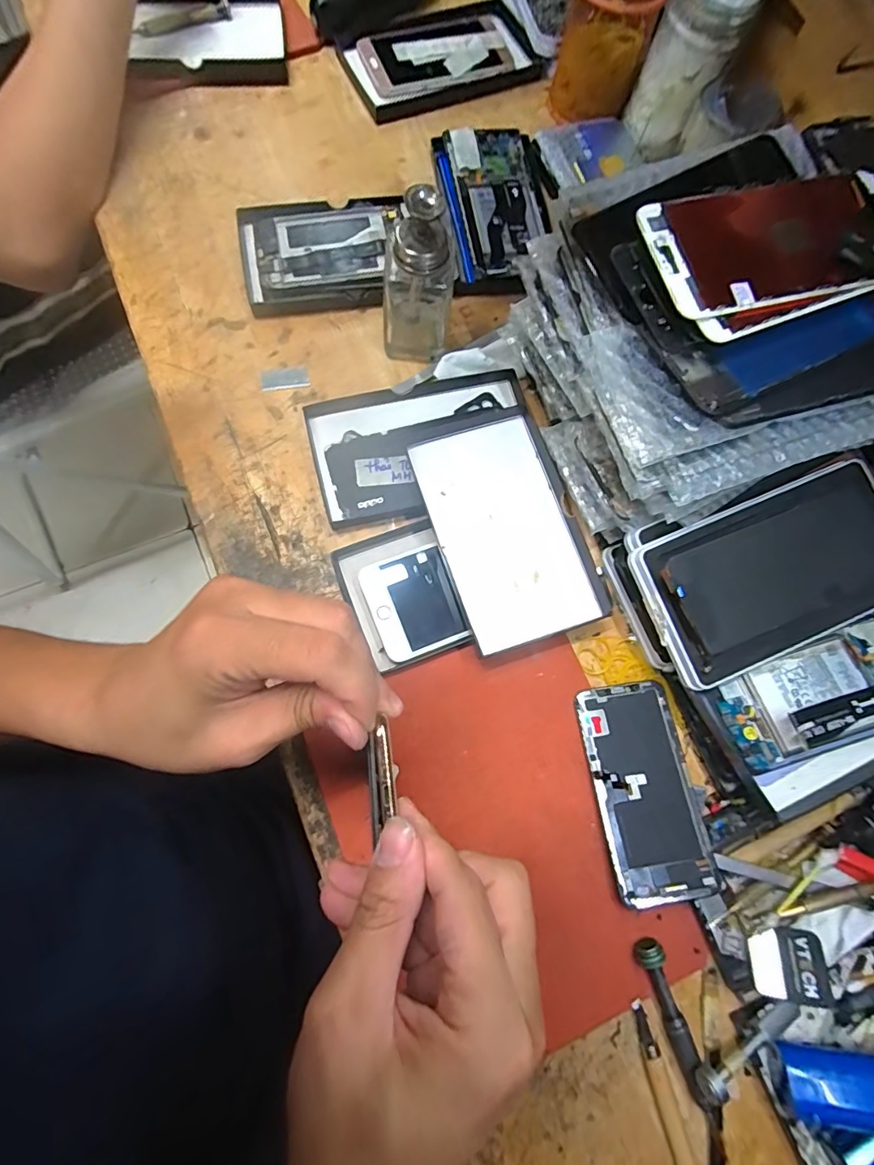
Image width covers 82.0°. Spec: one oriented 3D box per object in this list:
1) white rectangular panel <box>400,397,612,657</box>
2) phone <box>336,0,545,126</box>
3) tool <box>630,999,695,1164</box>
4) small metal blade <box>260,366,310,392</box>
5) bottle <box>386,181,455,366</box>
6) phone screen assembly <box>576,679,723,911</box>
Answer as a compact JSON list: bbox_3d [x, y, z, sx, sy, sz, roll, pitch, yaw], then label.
[{"bbox_3d":[0.052,-0.045,0.381,0.104,0.019,0.179,-18,78,-8],"label":"white rectangular panel"},{"bbox_3d":[0.003,-0.540,0.520,0.188,0.021,0.108,-23,79,-9],"label":"phone"},{"bbox_3d":[0.146,0.333,0.309,0.012,0.017,0.128,-13,77,-7],"label":"tool"},{"bbox_3d":[-0.129,-0.173,0.425,0.039,0.004,0.022,-13,77,-7],"label":"small metal blade"},{"bbox_3d":[-0.014,-0.232,0.385,0.054,0.119,0.048,-1,76,-3],"label":"bottle"},{"bbox_3d":[0.145,0.143,0.353,0.066,0.004,0.141,-9,70,-2],"label":"phone screen assembly"}]

